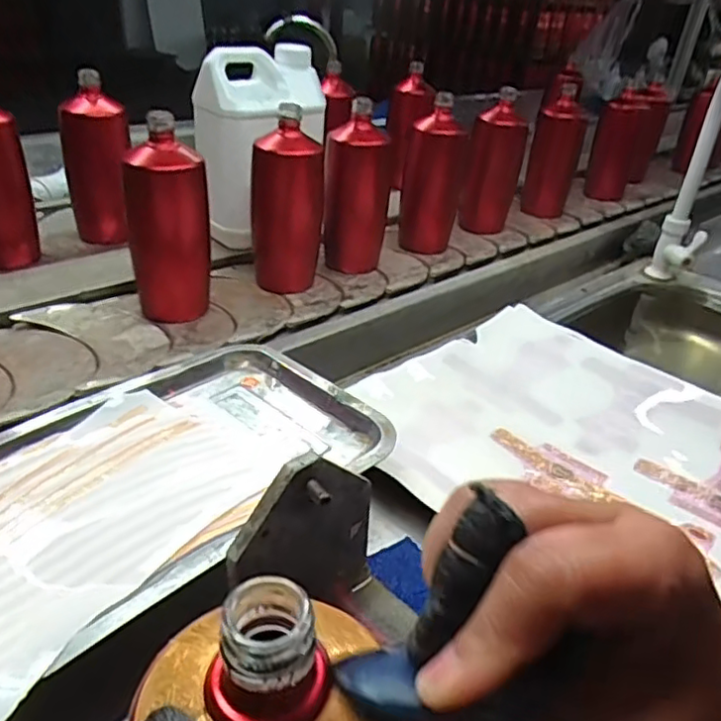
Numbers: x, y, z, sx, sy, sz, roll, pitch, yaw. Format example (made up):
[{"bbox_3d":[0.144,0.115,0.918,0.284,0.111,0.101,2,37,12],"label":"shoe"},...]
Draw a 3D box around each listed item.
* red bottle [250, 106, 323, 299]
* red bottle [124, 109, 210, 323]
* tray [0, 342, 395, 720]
[{"bbox_3d":[-0.085,-0.185,0.744,0.085,0.187,0.074,-2,34,-13],"label":"red bottle"},{"bbox_3d":[-0.195,-0.140,0.661,0.061,0.182,0.071,27,38,29],"label":"red bottle"},{"bbox_3d":[-0.151,0.086,0.440,0.213,0.052,0.318,31,40,32],"label":"tray"}]

